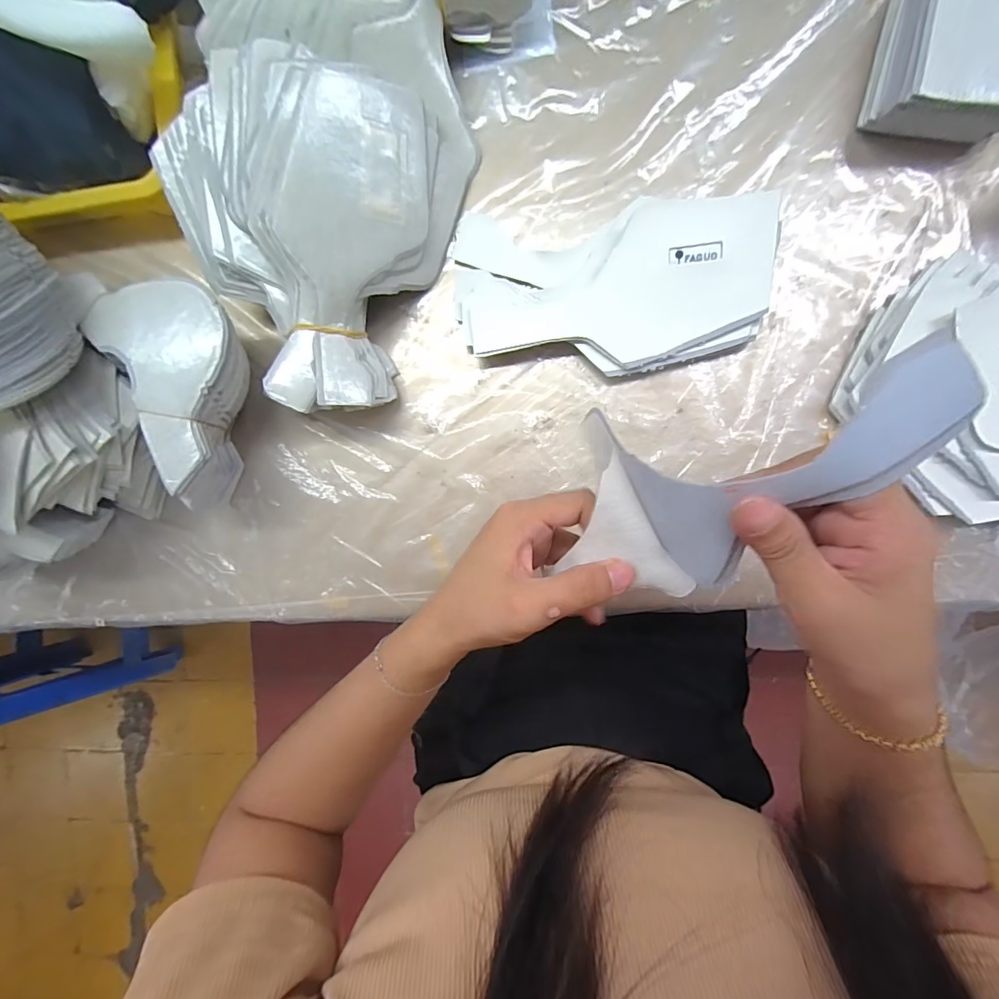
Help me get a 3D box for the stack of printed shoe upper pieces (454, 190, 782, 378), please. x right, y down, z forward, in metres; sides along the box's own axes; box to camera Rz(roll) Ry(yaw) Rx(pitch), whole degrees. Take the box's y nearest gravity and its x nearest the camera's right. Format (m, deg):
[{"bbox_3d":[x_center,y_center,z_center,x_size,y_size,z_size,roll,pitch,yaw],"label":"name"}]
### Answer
[{"bbox_3d":[0.075,-0.155,0.328,0.222,0.026,0.111,4,94,8],"label":"stack of printed shoe upper pieces"}]

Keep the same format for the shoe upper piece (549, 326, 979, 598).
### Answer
[{"bbox_3d":[0.097,-0.010,0.192,0.160,0.025,0.093,-29,88,40],"label":"shoe upper piece"}]

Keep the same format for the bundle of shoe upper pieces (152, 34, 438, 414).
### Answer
[{"bbox_3d":[-0.151,-0.179,0.326,0.186,0.086,0.218,9,94,7],"label":"bundle of shoe upper pieces"}]

